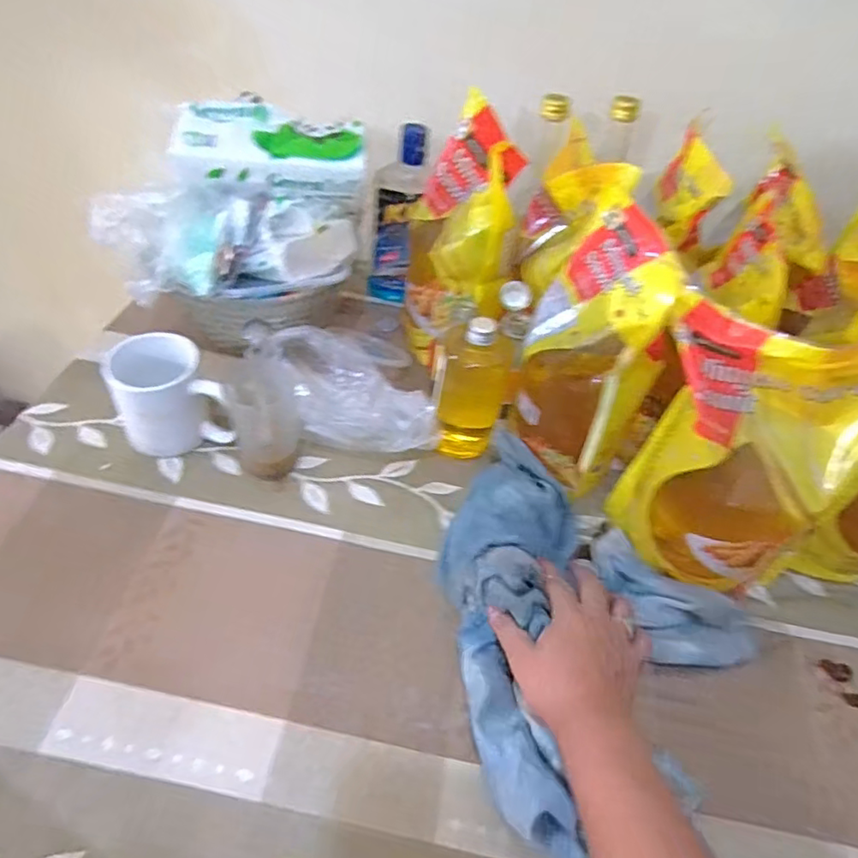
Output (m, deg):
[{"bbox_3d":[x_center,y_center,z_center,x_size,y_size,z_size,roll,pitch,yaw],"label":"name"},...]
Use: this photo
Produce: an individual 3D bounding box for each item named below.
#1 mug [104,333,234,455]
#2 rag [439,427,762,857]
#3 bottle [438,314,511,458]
[{"bbox_3d":[-0.247,-0.027,0.590,0.104,0.100,0.084,-9,49,-16],"label":"mug"},{"bbox_3d":[0.094,0.154,0.500,0.251,0.067,0.290,-33,60,-30],"label":"rag"},{"bbox_3d":[0.042,-0.036,0.610,0.066,0.159,0.063,16,47,7],"label":"bottle"}]

